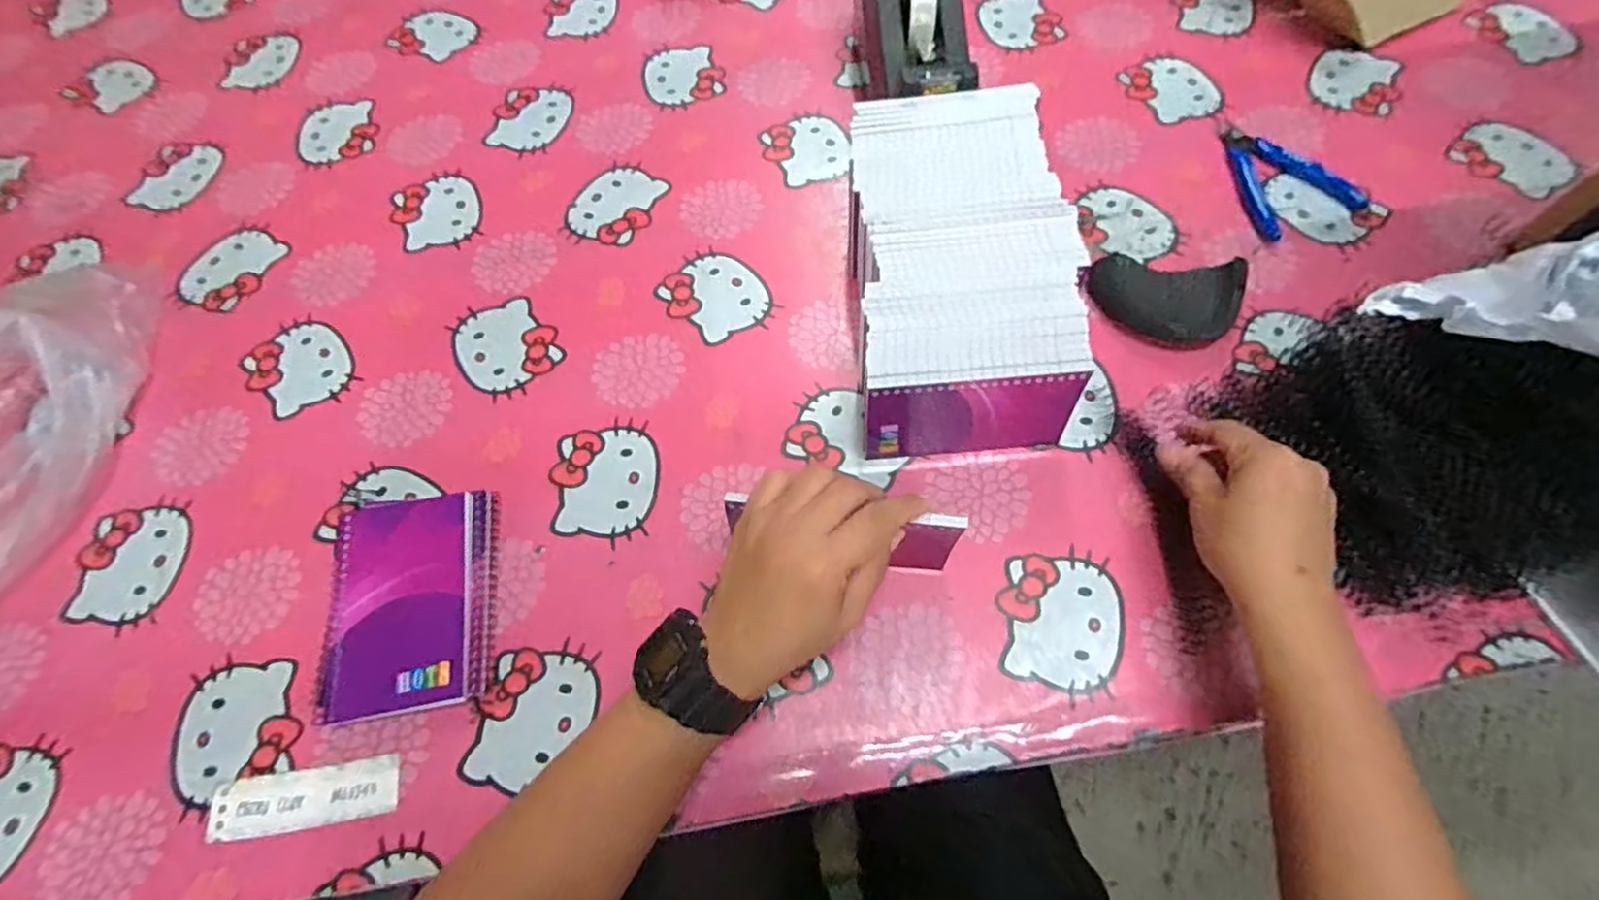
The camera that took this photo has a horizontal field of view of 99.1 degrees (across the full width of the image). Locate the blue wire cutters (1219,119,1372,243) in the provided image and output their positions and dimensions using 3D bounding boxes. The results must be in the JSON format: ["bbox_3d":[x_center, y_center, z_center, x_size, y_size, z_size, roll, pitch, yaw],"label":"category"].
[{"bbox_3d":[0.380,-0.225,0.549,0.094,0.011,0.120,-20,66,-7],"label":"blue wire cutters"}]

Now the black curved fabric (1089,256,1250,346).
[{"bbox_3d":[0.262,-0.108,0.488,0.098,0.026,0.061,10,66,7],"label":"black curved fabric"}]

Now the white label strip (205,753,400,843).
[{"bbox_3d":[-0.285,0.200,0.392,0.105,0.004,0.031,-9,65,-1],"label":"white label strip"}]

